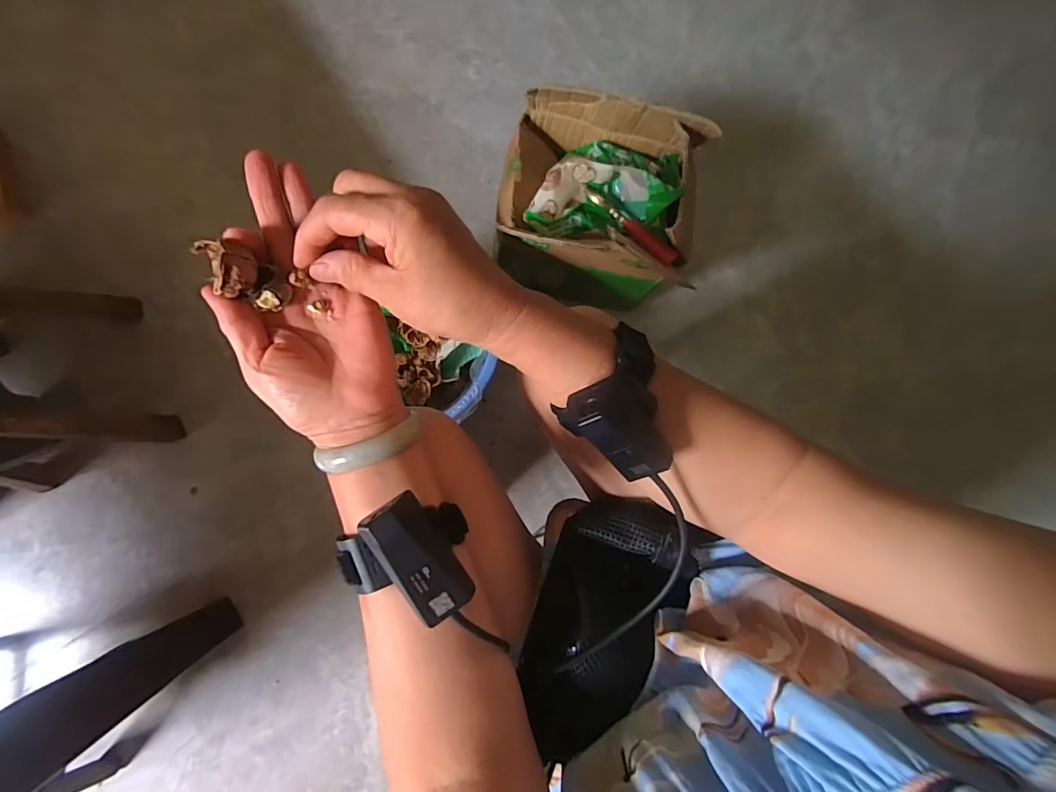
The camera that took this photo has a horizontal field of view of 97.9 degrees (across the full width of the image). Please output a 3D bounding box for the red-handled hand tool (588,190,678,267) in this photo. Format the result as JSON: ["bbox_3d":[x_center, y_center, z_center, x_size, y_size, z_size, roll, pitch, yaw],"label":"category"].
[{"bbox_3d":[0.141,-0.236,0.641,0.030,0.023,0.162,-42,76,-9],"label":"red-handled hand tool"}]

